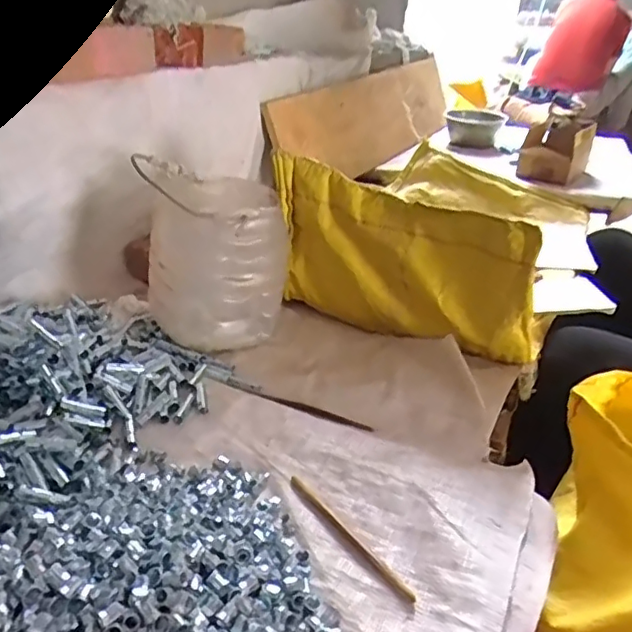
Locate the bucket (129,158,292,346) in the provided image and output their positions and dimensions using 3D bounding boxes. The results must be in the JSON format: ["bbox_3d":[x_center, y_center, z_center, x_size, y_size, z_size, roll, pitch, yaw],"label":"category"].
[{"bbox_3d":[-0.125,-0.076,0.713,0.148,0.193,0.149,3,29,-1],"label":"bucket"}]

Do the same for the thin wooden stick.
[{"bbox_3d":[0.025,0.173,0.466,0.009,0.006,0.143,-19,36,-35],"label":"thin wooden stick"}]

